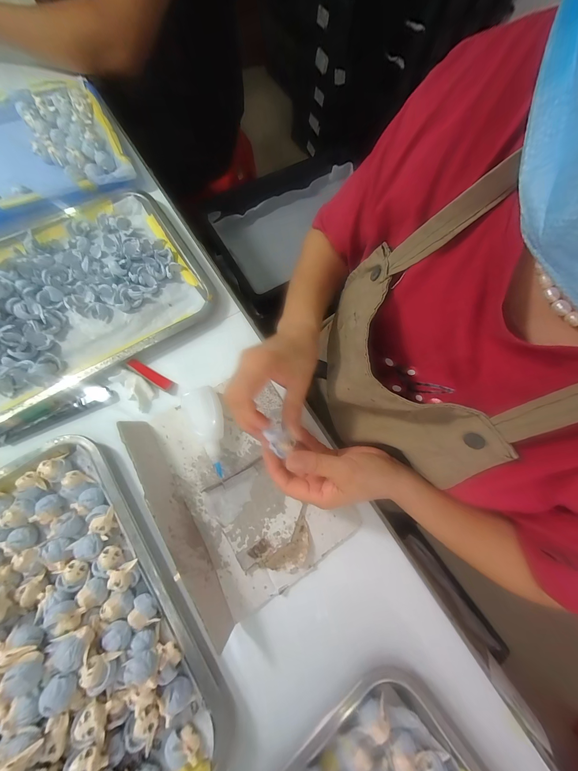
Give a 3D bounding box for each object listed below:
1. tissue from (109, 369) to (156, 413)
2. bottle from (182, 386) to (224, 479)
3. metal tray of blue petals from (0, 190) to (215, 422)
[{"bbox_3d":[-0.191,0.003,0.338,0.058,0.019,0.029,42,76,11],"label":"tissue"},{"bbox_3d":[-0.094,0.053,0.322,0.046,0.025,0.101,-22,75,-8],"label":"bottle"},{"bbox_3d":[-0.302,-0.125,0.360,0.345,0.043,0.255,-33,76,-11],"label":"metal tray of blue petals"}]

